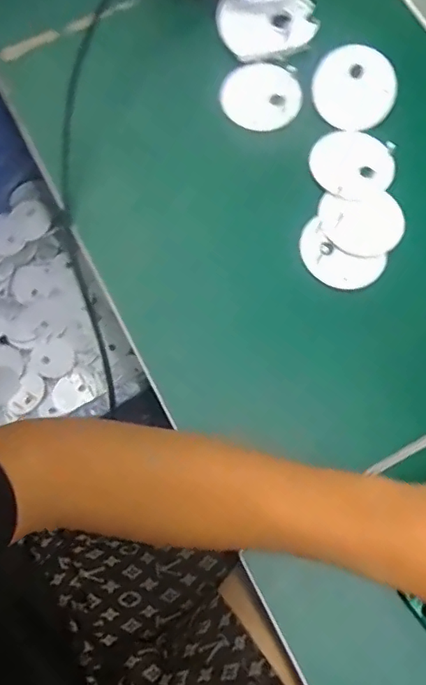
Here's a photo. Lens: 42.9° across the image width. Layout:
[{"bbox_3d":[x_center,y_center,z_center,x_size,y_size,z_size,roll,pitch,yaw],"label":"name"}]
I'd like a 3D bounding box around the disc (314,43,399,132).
[{"bbox_3d":[0.115,-0.206,0.441,0.062,0.004,0.064,-1,111,-2],"label":"disc"}]

